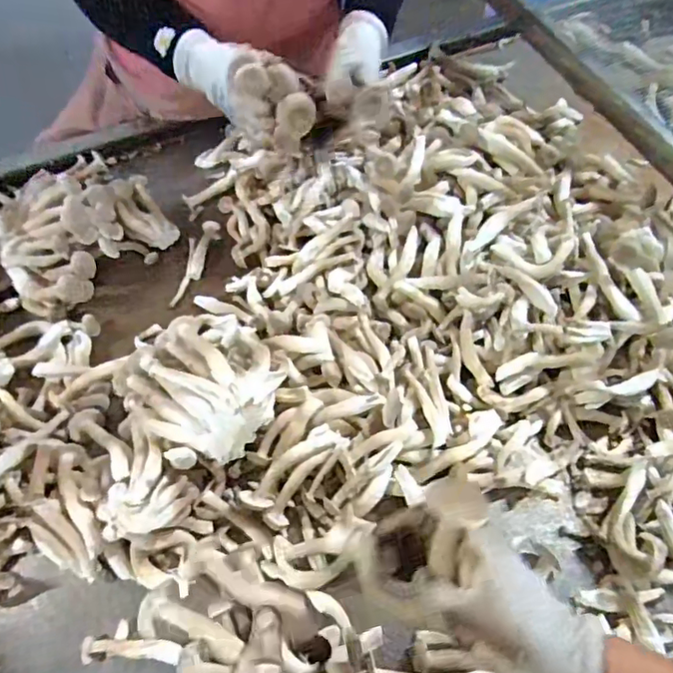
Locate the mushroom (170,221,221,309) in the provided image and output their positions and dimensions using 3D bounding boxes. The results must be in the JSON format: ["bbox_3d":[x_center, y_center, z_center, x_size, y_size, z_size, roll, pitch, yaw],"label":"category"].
[{"bbox_3d":[-0.177,-0.094,0.710,0.024,0.018,0.135,11,61,7],"label":"mushroom"}]

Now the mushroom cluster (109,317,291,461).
[{"bbox_3d":[-0.132,0.039,0.556,0.140,0.064,0.164,-35,66,-18],"label":"mushroom cluster"}]

